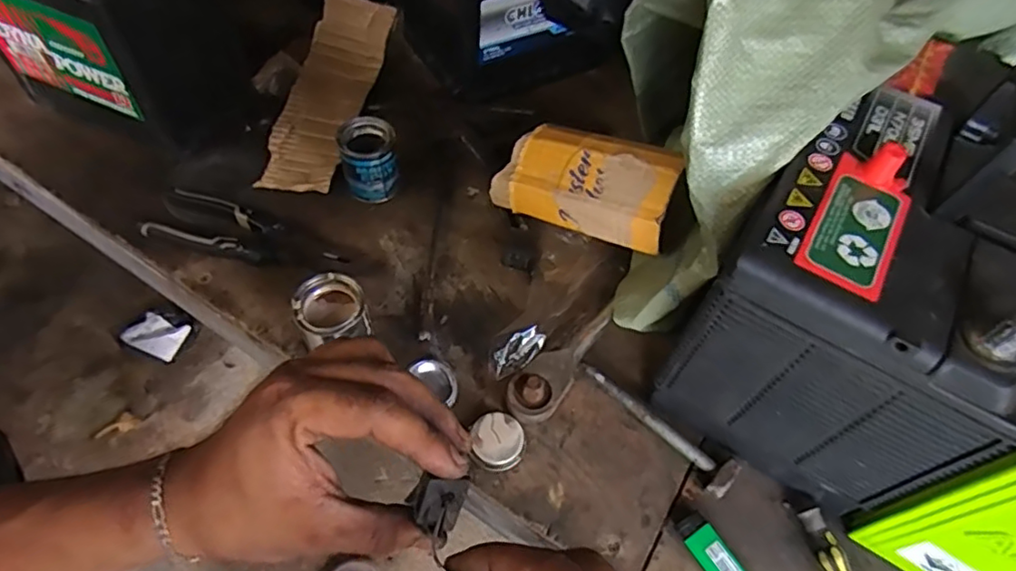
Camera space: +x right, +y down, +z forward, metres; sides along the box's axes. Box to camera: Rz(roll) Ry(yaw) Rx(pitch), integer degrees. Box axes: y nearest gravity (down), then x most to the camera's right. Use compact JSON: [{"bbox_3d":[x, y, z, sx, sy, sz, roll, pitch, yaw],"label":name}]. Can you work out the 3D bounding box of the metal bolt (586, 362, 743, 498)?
[{"bbox_3d":[0.116,0.108,0.468,0.027,0.019,0.137,-38,67,-25],"label":"metal bolt"}]

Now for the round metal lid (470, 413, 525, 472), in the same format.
[{"bbox_3d":[-0.008,0.120,0.458,0.039,0.014,0.041,2,56,-3],"label":"round metal lid"}]

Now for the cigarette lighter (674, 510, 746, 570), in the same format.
[{"bbox_3d":[0.151,0.198,0.415,0.024,0.013,0.079,-28,63,-21],"label":"cigarette lighter"}]

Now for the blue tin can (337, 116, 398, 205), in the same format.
[{"bbox_3d":[-0.134,-0.121,0.574,0.050,0.061,0.047,2,56,-3],"label":"blue tin can"}]

